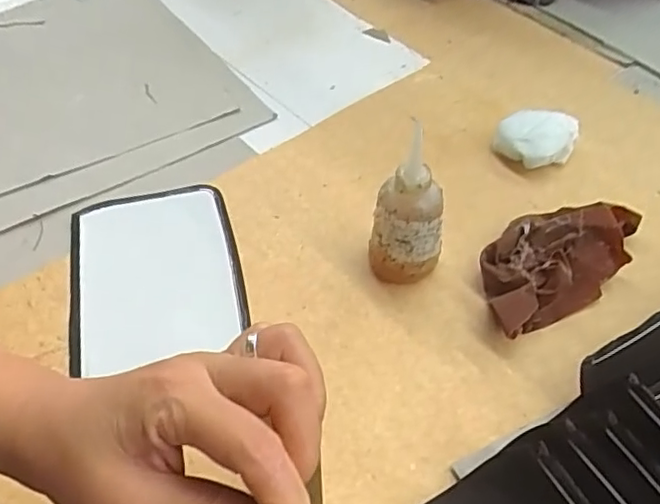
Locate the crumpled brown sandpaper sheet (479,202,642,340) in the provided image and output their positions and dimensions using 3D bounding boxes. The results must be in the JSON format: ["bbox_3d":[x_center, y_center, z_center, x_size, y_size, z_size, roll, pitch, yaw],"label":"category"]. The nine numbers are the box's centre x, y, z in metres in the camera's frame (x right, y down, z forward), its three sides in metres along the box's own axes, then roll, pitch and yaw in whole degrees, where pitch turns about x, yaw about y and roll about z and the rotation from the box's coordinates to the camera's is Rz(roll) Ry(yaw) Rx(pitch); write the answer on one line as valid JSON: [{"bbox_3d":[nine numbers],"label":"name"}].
[{"bbox_3d":[0.209,0.000,0.569,0.182,0.044,0.101,-25,54,-17],"label":"crumpled brown sandpaper sheet"}]

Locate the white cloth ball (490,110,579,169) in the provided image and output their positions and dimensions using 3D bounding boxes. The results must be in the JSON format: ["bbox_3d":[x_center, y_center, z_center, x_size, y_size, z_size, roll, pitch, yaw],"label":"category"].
[{"bbox_3d":[0.226,-0.126,0.676,0.089,0.039,0.071,4,51,6],"label":"white cloth ball"}]

